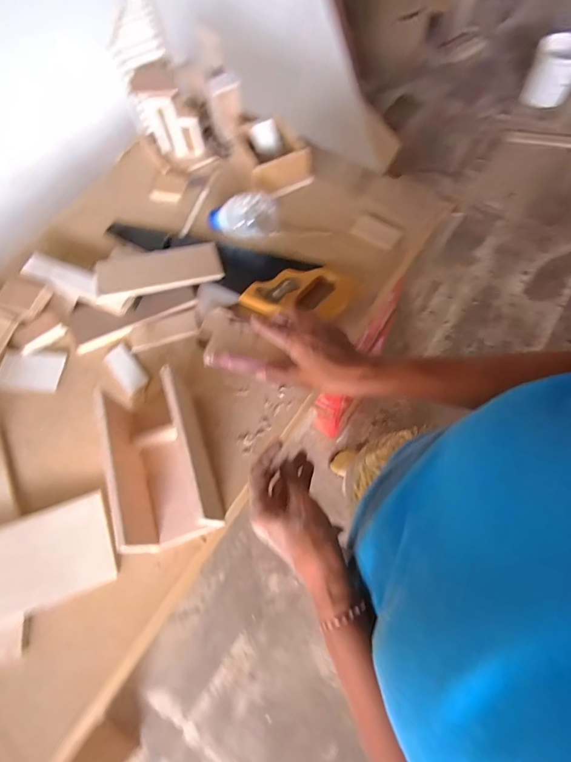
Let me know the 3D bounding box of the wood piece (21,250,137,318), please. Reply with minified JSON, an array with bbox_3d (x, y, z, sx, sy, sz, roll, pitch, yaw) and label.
[{"bbox_3d":[-0.305,-0.145,0.583,0.188,0.022,0.041,22,72,13],"label":"wood piece"}]

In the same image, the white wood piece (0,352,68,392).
[{"bbox_3d":[-0.360,-0.015,0.561,0.090,0.008,0.054,4,69,6],"label":"white wood piece"}]

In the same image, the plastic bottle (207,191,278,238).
[{"bbox_3d":[-0.066,-0.252,0.609,0.107,0.051,0.070,-9,68,1],"label":"plastic bottle"}]

